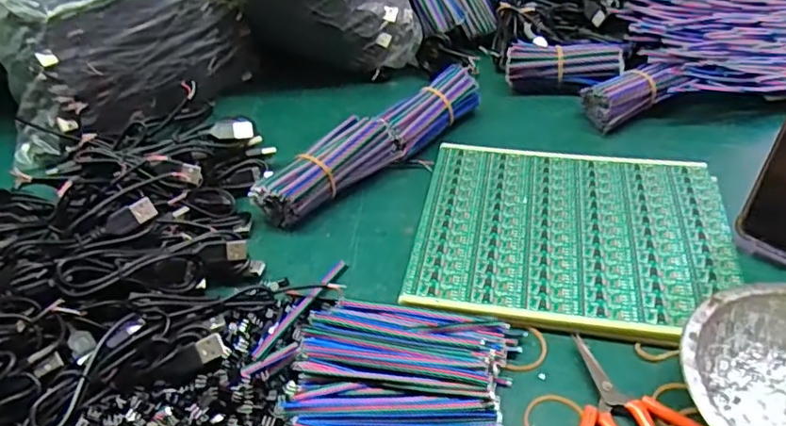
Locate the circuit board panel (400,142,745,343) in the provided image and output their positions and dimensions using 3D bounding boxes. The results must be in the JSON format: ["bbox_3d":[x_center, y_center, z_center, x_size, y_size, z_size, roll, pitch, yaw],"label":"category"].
[{"bbox_3d":[0.118,0.008,0.410,0.194,0.015,0.168,7,42,11],"label":"circuit board panel"}]

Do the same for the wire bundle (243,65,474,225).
[{"bbox_3d":[-0.010,-0.056,0.480,0.039,0.041,0.215,31,53,34],"label":"wire bundle"}]

